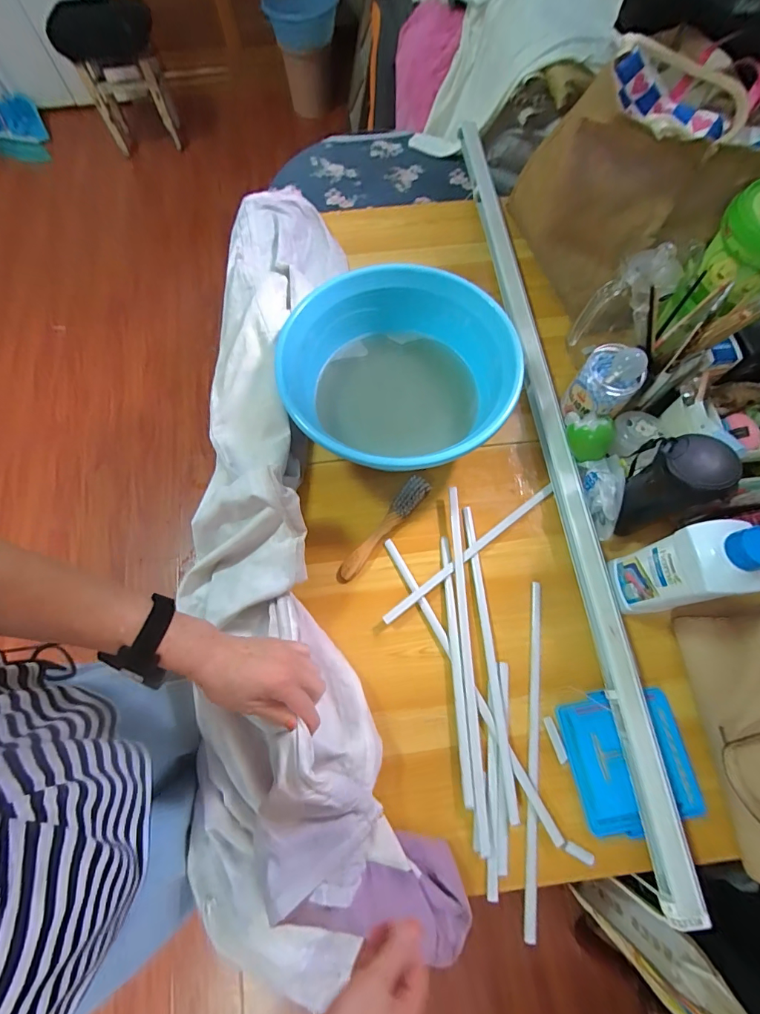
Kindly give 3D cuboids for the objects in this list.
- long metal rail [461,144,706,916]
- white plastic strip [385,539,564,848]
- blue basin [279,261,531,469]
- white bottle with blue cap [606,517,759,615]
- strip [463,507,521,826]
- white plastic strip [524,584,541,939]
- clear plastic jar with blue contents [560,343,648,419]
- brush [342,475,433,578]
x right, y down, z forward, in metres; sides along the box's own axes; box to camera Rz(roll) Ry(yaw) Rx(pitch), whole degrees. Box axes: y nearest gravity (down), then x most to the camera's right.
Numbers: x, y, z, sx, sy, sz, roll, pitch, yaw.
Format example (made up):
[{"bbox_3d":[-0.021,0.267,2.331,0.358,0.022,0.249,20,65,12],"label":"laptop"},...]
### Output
[{"bbox_3d":[0.273,-0.184,0.725,0.041,0.045,1.356,-6,70,-2],"label":"long metal rail"},{"bbox_3d":[0.115,0.231,0.595,0.015,0.013,0.431,-27,72,-9],"label":"white plastic strip"},{"bbox_3d":[0.030,-0.205,0.700,0.342,0.137,0.342,0,70,0],"label":"blue basin"},{"bbox_3d":[0.366,0.081,0.534,0.071,0.229,0.087,-15,71,-5],"label":"white bottle with blue cap"},{"bbox_3d":[0.153,0.196,0.607,0.019,0.013,0.408,-4,70,-1],"label":"strip"},{"bbox_3d":[0.203,0.309,0.572,0.015,0.016,0.412,8,70,3],"label":"white plastic strip"},{"bbox_3d":[0.343,-0.188,0.662,0.080,0.098,0.087,41,75,14],"label":"clear plastic jar with blue contents"},{"bbox_3d":[0.010,0.033,0.669,0.034,0.021,0.197,35,74,12],"label":"brush"}]

